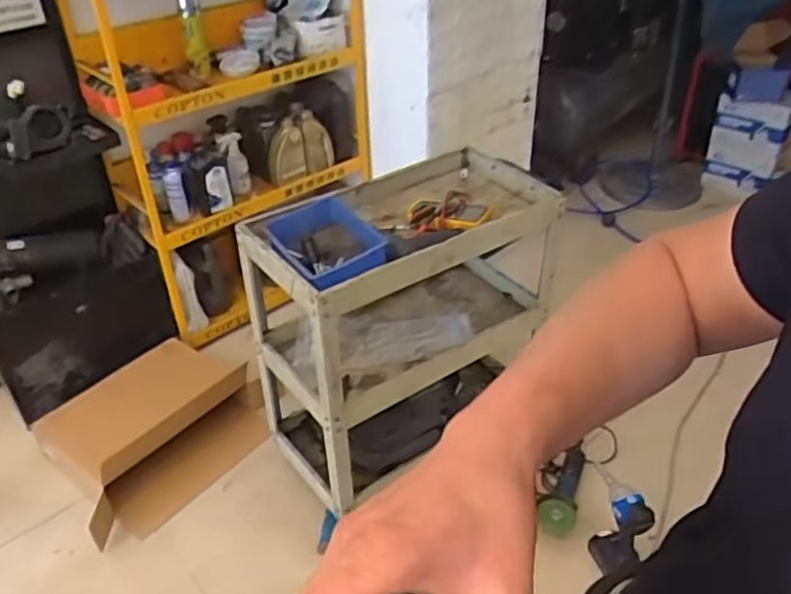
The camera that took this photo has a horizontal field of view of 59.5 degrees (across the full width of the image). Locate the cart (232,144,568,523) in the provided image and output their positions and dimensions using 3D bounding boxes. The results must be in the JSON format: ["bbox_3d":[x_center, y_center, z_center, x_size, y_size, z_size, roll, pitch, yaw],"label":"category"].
[{"bbox_3d":[0.029,0.058,1.709,0.721,0.660,0.395,-24,42,-27],"label":"cart"}]

